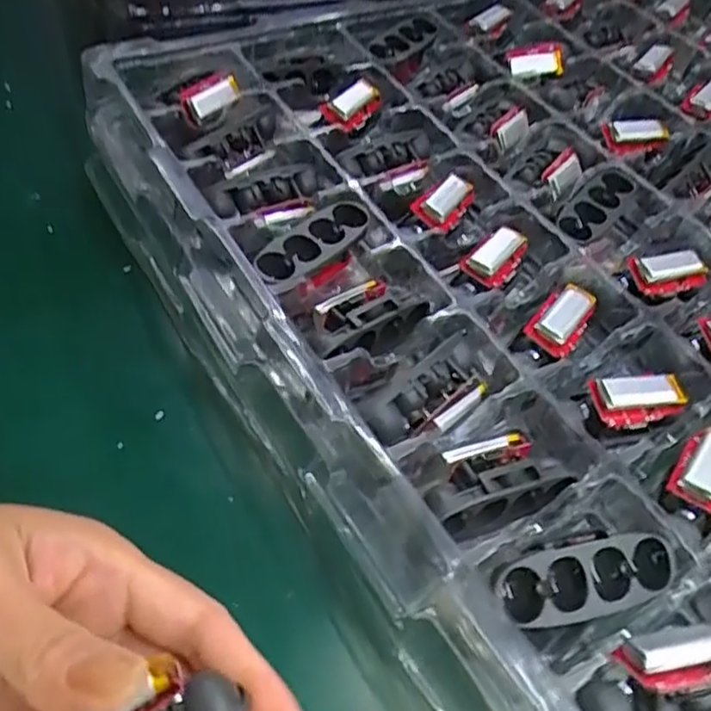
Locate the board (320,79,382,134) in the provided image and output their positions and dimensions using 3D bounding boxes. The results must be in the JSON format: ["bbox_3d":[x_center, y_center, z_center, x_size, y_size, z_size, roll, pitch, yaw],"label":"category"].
[{"bbox_3d":[-0.002,-0.134,0.361,0.036,0.010,0.020,-41,99,-20],"label":"board"}]

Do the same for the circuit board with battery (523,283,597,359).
[{"bbox_3d":[0.088,-0.016,0.286,0.018,0.010,0.034,35,56,20],"label":"circuit board with battery"}]

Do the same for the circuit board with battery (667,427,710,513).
[{"bbox_3d":[0.131,0.041,0.248,0.021,0.006,0.031,33,56,19],"label":"circuit board with battery"}]

